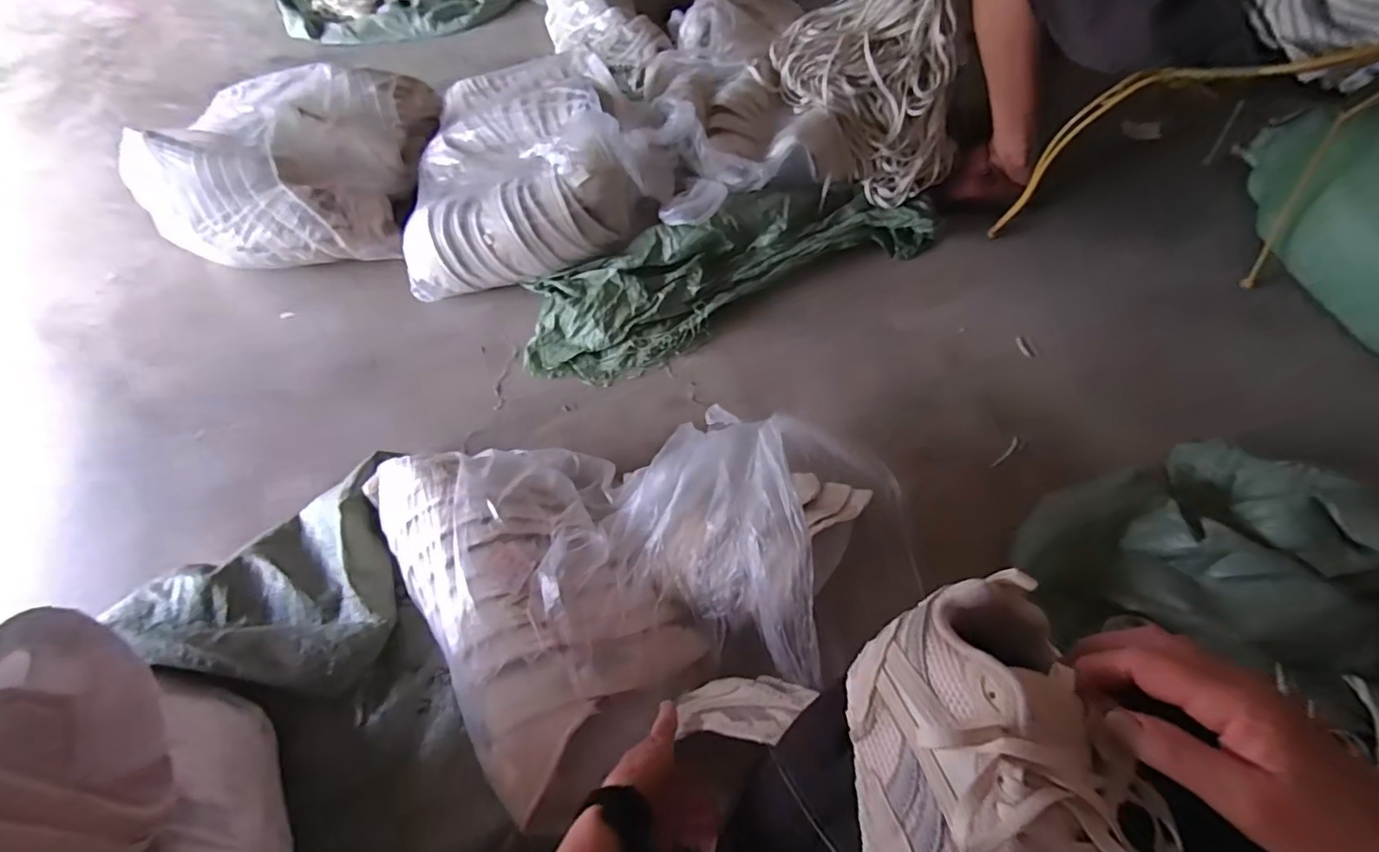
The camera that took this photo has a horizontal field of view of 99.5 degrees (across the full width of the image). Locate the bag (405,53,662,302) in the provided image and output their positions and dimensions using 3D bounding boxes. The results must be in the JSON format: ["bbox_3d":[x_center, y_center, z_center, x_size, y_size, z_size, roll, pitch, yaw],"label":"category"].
[{"bbox_3d":[-0.274,-0.476,1.047,0.454,0.211,0.418,-10,60,-5],"label":"bag"}]

